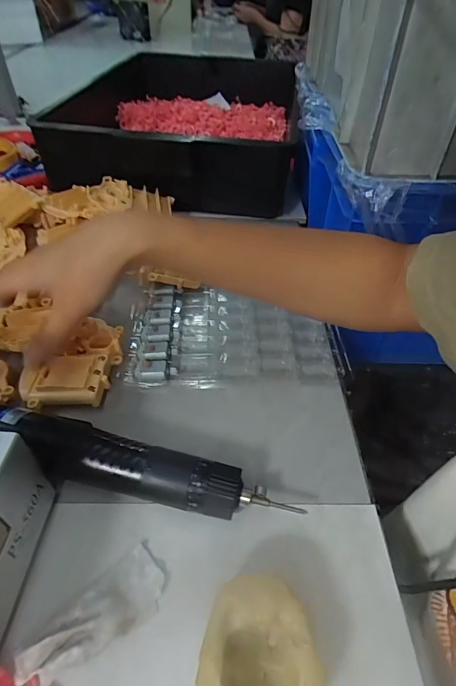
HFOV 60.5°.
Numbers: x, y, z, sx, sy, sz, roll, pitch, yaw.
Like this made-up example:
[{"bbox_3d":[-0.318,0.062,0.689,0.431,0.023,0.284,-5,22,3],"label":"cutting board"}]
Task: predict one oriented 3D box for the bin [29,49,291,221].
[{"bbox_3d":[-0.058,-0.408,0.687,0.328,0.100,0.553,7,46,3],"label":"bin"}]

